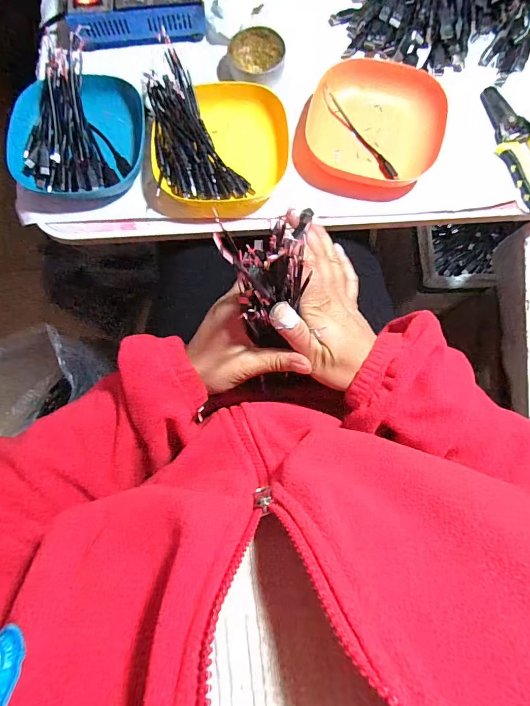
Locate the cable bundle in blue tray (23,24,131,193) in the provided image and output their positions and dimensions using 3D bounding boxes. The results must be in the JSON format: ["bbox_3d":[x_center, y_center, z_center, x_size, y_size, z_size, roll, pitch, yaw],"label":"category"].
[{"bbox_3d":[-0.211,-0.248,0.409,0.106,0.037,0.162,-11,80,-1],"label":"cable bundle in blue tray"}]

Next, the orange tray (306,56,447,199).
[{"bbox_3d":[0.114,-0.239,0.412,0.147,0.039,0.140,11,81,3],"label":"orange tray"}]

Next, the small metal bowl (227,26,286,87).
[{"bbox_3d":[-0.009,-0.331,0.432,0.061,0.024,0.060,0,80,1],"label":"small metal bowl"}]

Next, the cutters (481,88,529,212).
[{"bbox_3d":[0.282,-0.217,0.407,0.060,0.013,0.167,-19,80,-2],"label":"cutters"}]

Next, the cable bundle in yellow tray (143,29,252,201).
[{"bbox_3d":[-0.074,-0.245,0.401,0.088,0.034,0.167,-9,80,-1],"label":"cable bundle in yellow tray"}]

